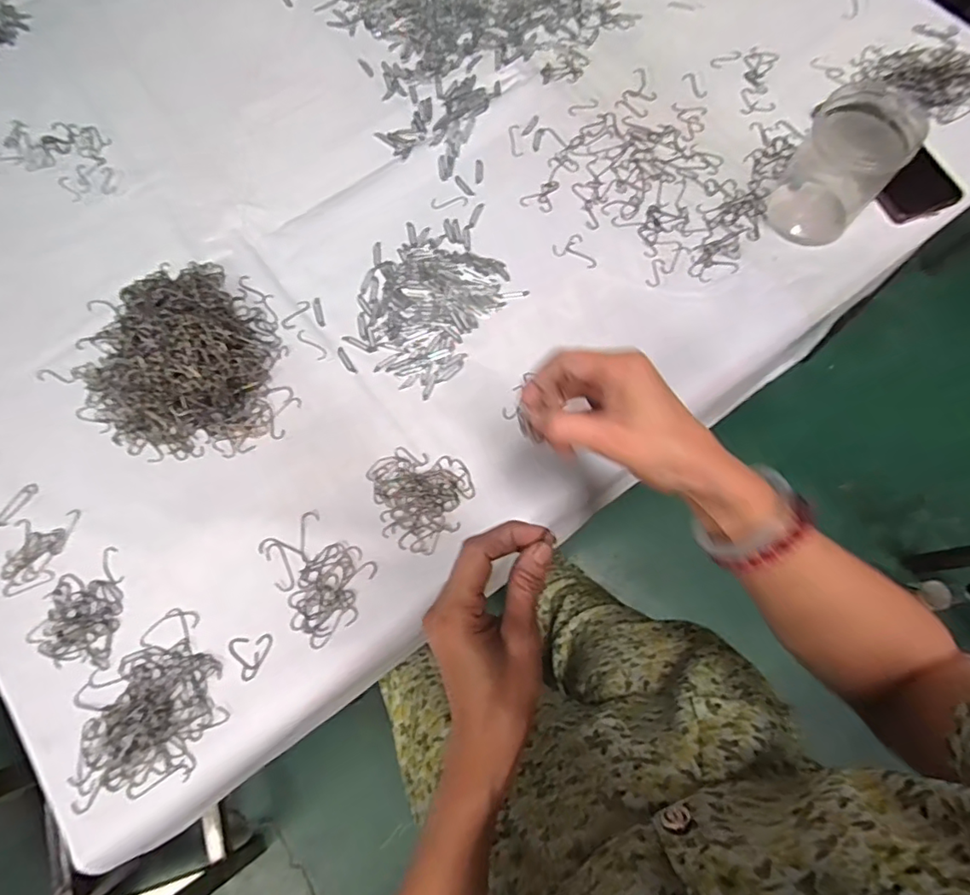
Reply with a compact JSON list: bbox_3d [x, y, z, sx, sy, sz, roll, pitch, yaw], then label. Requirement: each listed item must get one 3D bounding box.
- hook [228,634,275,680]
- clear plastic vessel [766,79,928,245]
[{"bbox_3d":[-0.193,0.170,0.460,0.034,0.004,0.036,-33,75,-8],"label":"hook"},{"bbox_3d":[0.344,-0.271,0.537,0.088,0.103,0.084,35,77,12],"label":"clear plastic vessel"}]

